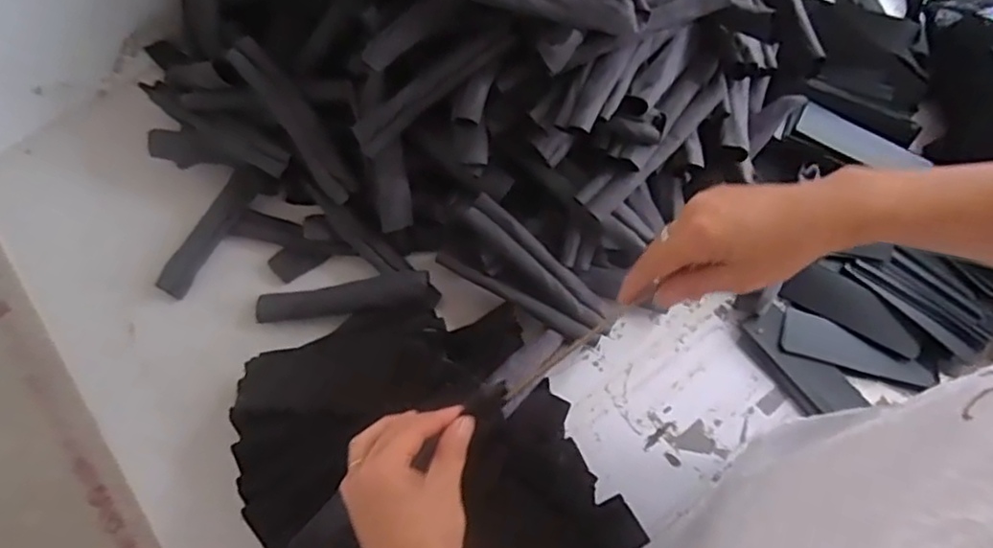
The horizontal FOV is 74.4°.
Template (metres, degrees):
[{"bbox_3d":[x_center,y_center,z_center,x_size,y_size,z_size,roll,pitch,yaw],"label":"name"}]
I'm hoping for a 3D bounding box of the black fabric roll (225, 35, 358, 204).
[{"bbox_3d":[-0.207,-0.158,0.679,0.037,0.021,0.181,-35,101,-10],"label":"black fabric roll"}]

